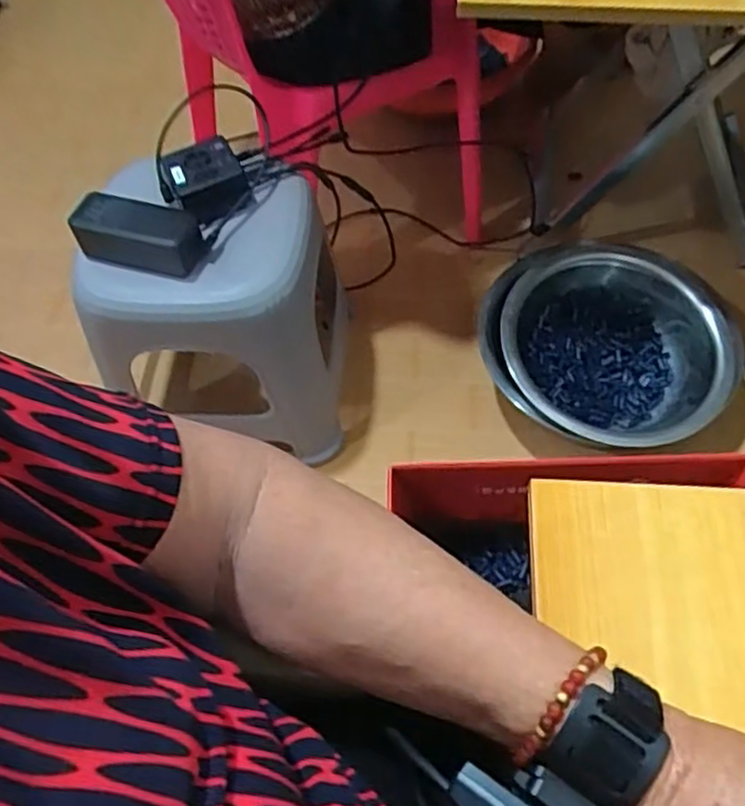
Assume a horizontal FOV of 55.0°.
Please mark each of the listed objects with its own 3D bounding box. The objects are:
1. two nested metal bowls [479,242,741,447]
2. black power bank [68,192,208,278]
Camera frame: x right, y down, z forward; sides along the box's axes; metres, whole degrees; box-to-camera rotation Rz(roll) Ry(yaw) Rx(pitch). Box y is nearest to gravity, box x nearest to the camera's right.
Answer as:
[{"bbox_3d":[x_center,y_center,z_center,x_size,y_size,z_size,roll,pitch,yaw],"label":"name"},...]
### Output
[{"bbox_3d":[0.316,-0.071,0.972,0.325,0.141,0.269,1,58,5],"label":"two nested metal bowls"},{"bbox_3d":[-0.247,-0.181,0.762,0.132,0.057,0.060,9,59,10],"label":"black power bank"}]

